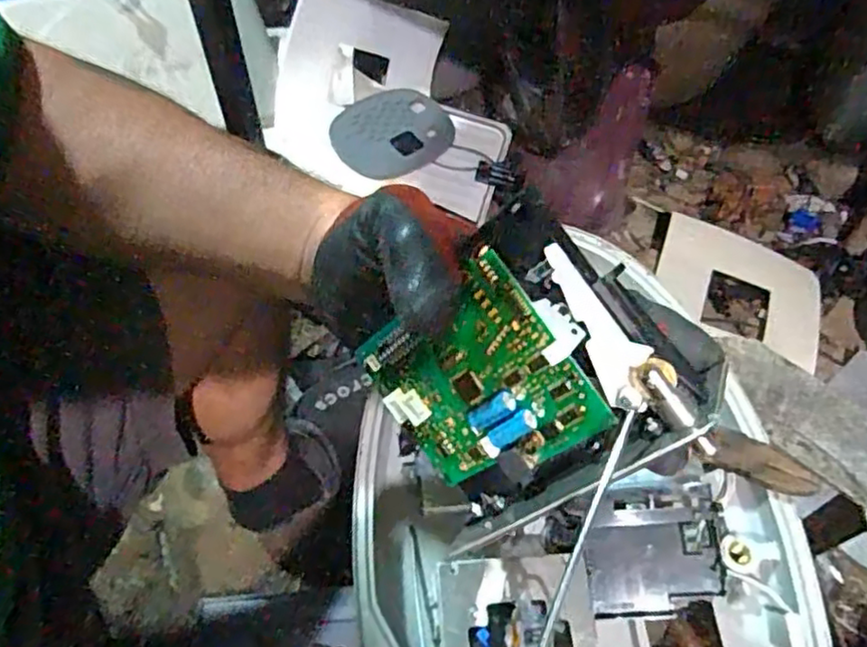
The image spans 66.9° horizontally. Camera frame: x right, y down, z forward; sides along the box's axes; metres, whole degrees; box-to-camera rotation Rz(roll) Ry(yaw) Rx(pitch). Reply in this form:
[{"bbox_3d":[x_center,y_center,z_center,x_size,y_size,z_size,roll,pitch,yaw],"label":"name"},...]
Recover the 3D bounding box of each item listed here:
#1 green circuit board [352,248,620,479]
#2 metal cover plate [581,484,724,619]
[{"bbox_3d":[0.015,0.025,0.249,0.073,0.079,0.007,52,35,2],"label":"green circuit board"},{"bbox_3d":[0.146,0.150,0.439,0.081,0.016,0.081,-5,76,13],"label":"metal cover plate"}]

